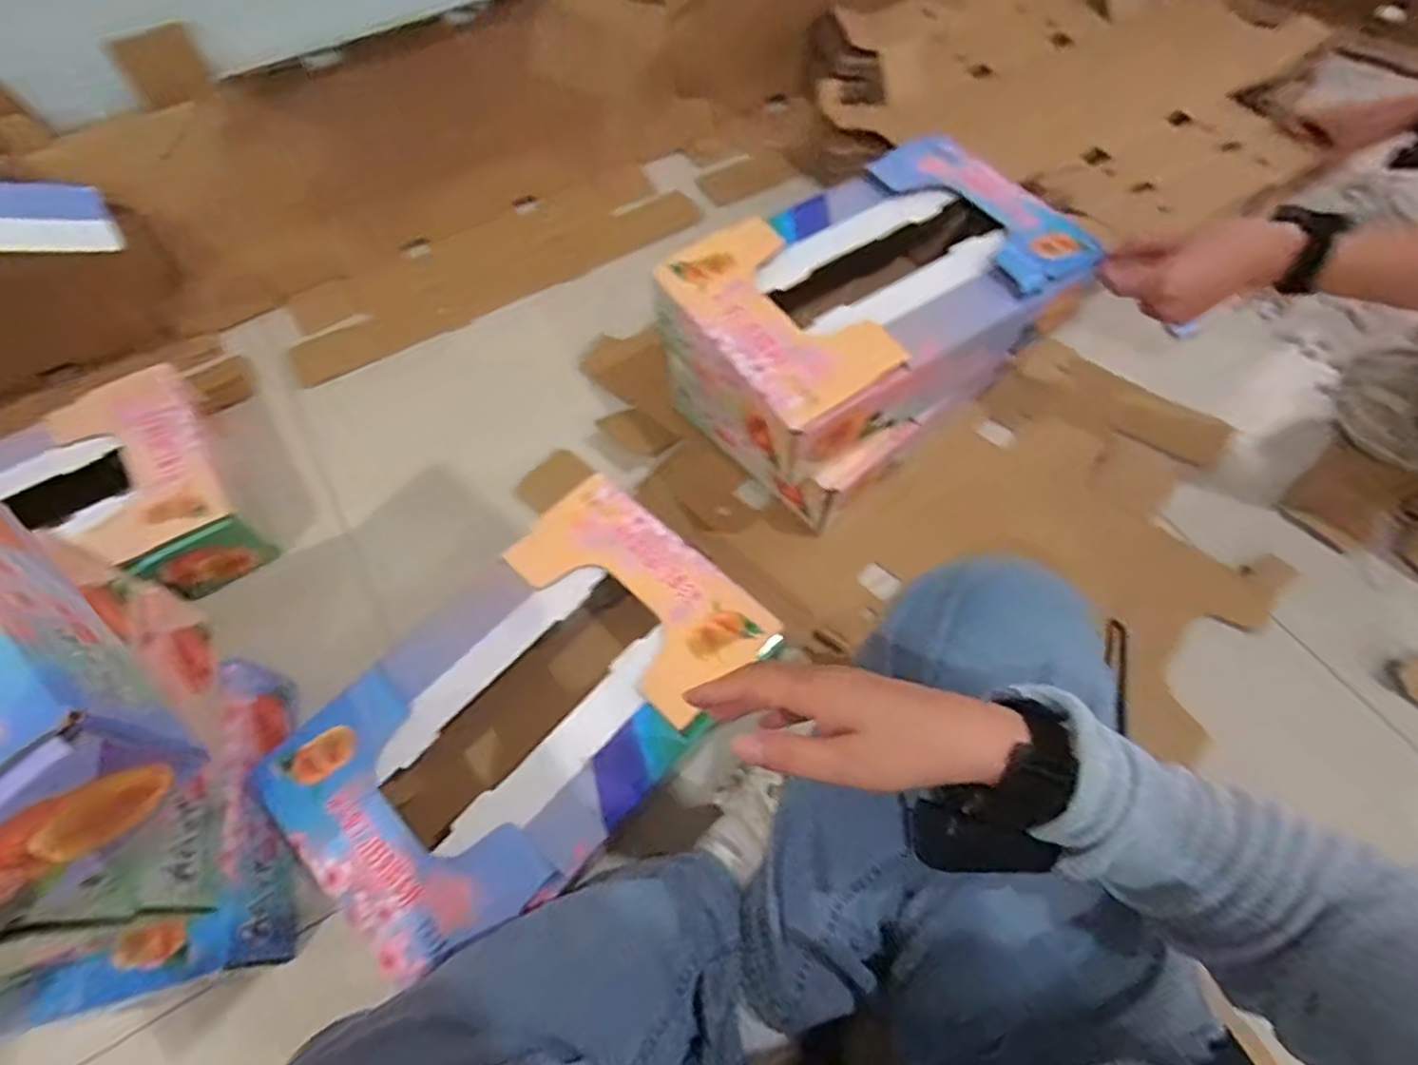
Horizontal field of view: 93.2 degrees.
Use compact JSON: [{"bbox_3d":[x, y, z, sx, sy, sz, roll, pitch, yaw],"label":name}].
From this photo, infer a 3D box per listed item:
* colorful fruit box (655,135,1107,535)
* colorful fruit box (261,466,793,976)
[{"bbox_3d":[0.165,-0.220,0.746,0.385,0.210,0.262,-34,66,-16],"label":"colorful fruit box"},{"bbox_3d":[-0.154,0.165,0.618,0.250,0.101,0.390,38,69,19],"label":"colorful fruit box"}]

